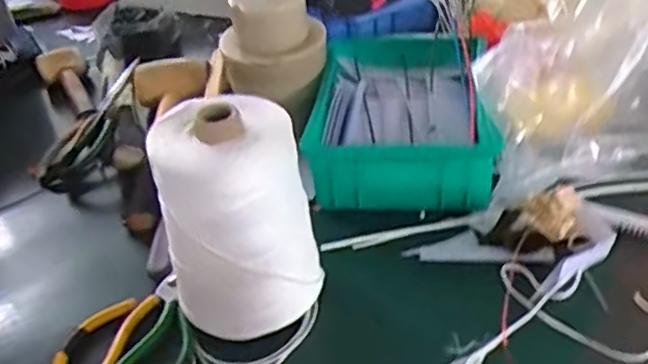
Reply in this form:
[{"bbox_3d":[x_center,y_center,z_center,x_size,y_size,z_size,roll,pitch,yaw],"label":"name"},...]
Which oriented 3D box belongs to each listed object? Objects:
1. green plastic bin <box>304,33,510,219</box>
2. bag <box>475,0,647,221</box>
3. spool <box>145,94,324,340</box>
[{"bbox_3d":[0.087,-0.072,0.704,0.176,0.078,0.257,0,36,9],"label":"green plastic bin"},{"bbox_3d":[0.271,-0.169,0.687,0.213,0.198,0.385,3,36,12],"label":"bag"},{"bbox_3d":[-0.062,0.034,0.496,0.107,0.180,0.088,-11,36,-7],"label":"spool"}]

